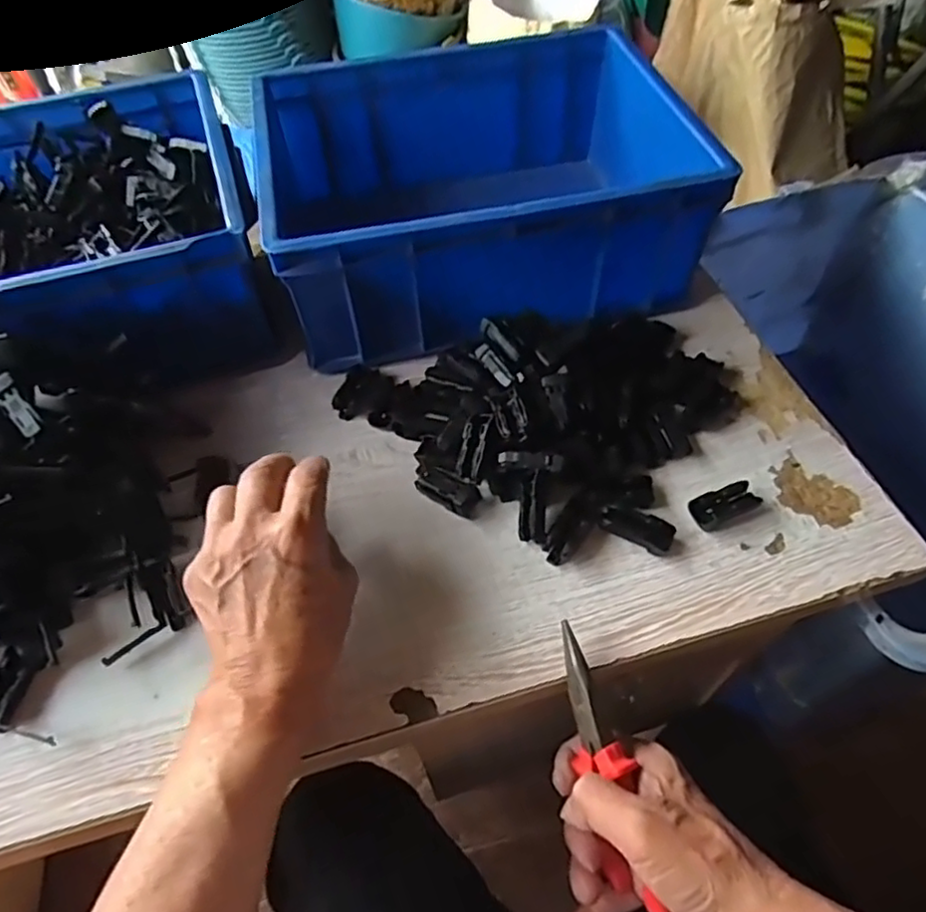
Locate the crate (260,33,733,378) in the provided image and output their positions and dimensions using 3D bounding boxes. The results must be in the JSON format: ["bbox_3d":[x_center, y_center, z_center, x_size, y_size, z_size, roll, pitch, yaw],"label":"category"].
[{"bbox_3d":[0.007,-0.232,0.572,0.330,0.128,0.274,-12,54,-7],"label":"crate"}]

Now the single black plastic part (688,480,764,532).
[{"bbox_3d":[0.177,0.033,0.444,0.047,0.011,0.023,-19,55,-12],"label":"single black plastic part"}]

